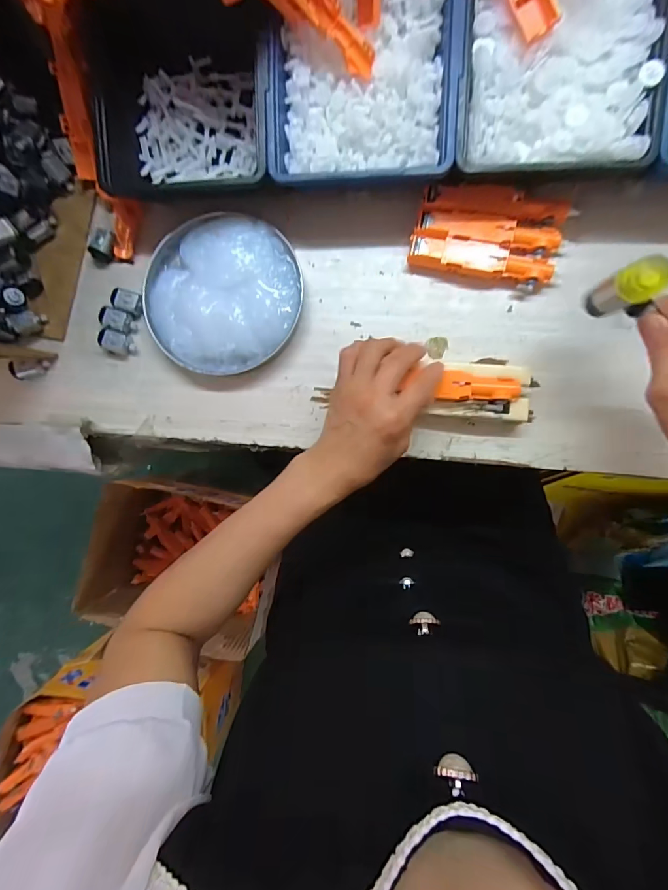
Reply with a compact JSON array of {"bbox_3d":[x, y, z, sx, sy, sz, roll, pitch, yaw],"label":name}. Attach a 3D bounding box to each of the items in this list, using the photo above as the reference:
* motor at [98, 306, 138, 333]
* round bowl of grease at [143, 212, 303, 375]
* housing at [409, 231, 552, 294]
[{"bbox_3d":[-0.202,-0.117,0.370,0.029,0.015,0.018,15,91,4],"label":"motor"},{"bbox_3d":[-0.104,-0.137,0.358,0.141,0.025,0.137,0,90,4],"label":"round bowl of grease"},{"bbox_3d":[0.126,-0.159,0.343,0.120,0.020,0.028,15,91,4],"label":"housing"}]

